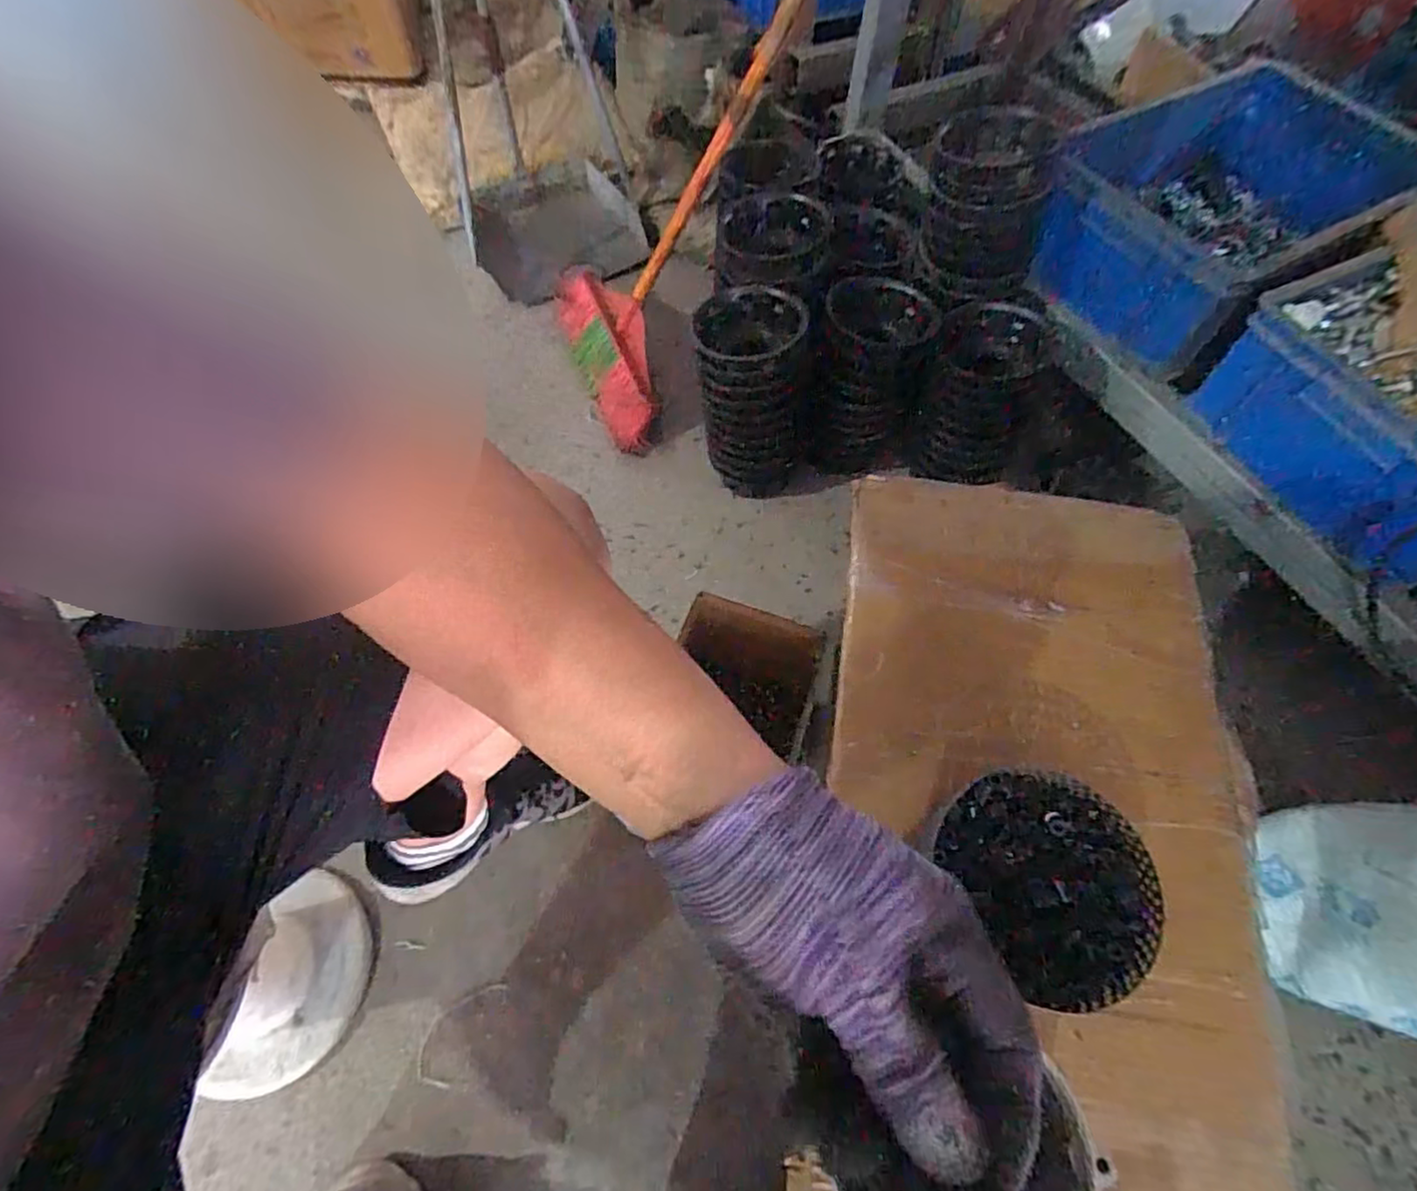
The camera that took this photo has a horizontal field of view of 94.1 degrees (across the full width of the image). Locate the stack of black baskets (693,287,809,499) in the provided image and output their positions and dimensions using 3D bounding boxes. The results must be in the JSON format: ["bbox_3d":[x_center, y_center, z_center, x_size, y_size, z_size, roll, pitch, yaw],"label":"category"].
[{"bbox_3d":[0.051,-0.256,0.864,0.126,0.232,0.134,2,62,1],"label":"stack of black baskets"}]

